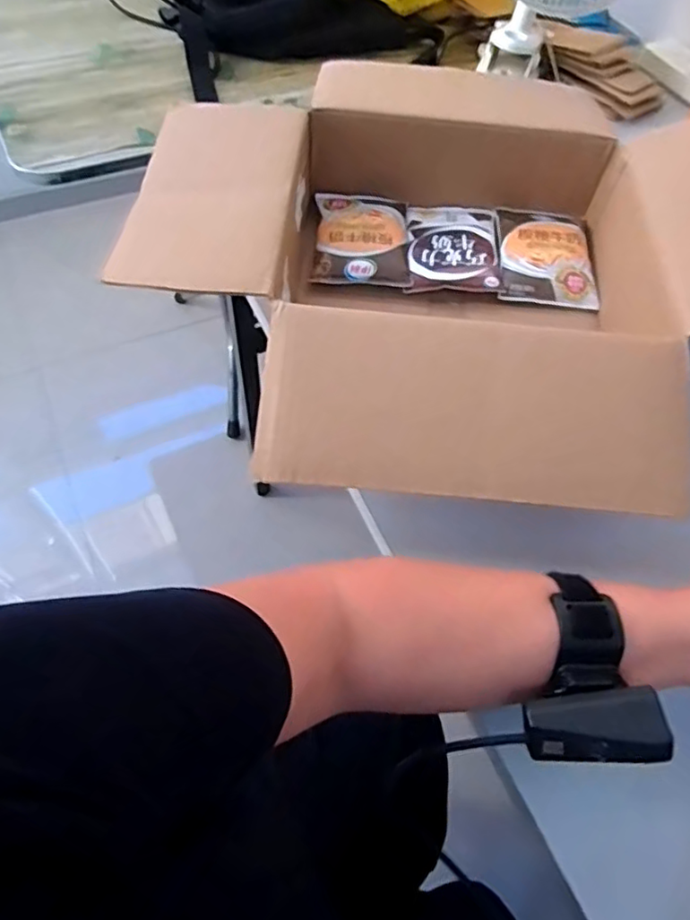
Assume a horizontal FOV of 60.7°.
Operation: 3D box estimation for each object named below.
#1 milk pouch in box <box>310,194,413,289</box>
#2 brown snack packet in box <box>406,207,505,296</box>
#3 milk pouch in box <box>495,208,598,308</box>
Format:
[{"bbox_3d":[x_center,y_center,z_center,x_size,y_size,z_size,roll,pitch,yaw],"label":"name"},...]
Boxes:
[{"bbox_3d":[0.019,-0.232,0.609,0.097,0.020,0.123,4,59,-2],"label":"milk pouch in box"},{"bbox_3d":[0.113,-0.221,0.608,0.093,0.015,0.121,6,59,-1],"label":"brown snack packet in box"},{"bbox_3d":[0.210,-0.215,0.615,0.098,0.023,0.126,5,59,-1],"label":"milk pouch in box"}]

